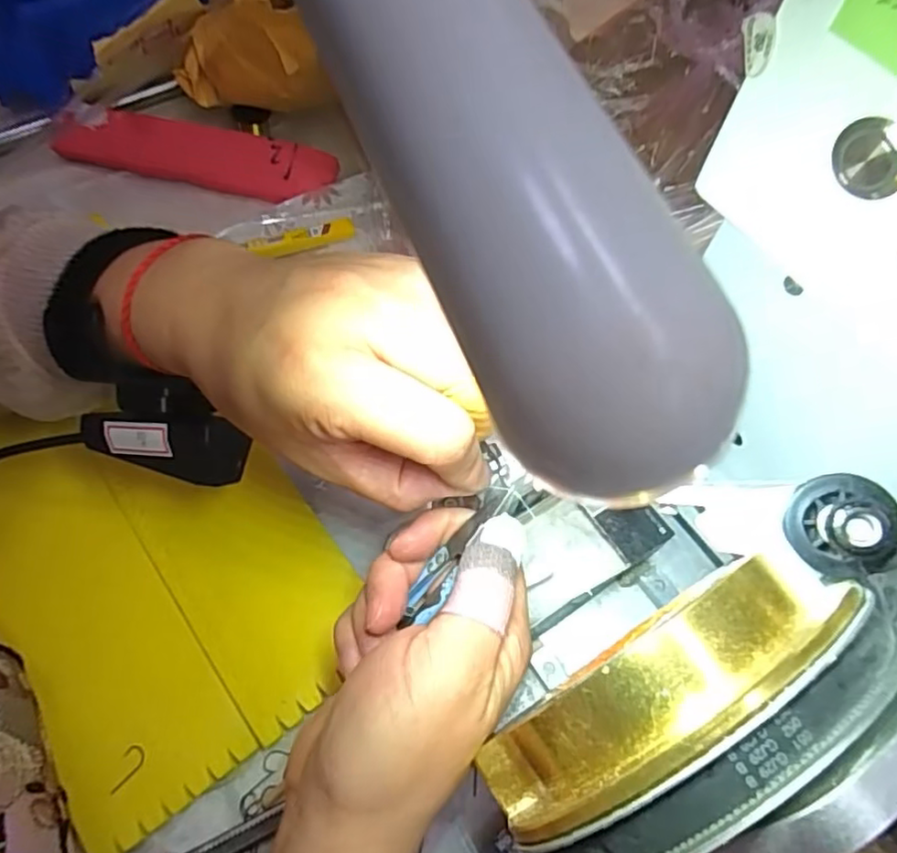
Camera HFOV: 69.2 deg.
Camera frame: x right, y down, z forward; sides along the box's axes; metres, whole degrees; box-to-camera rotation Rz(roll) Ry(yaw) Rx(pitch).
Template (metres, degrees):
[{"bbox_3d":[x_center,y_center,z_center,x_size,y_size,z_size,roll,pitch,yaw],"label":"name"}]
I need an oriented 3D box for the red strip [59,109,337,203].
[{"bbox_3d":[-0.185,-0.197,0.474,0.203,0.012,0.046,8,92,2],"label":"red strip"}]

